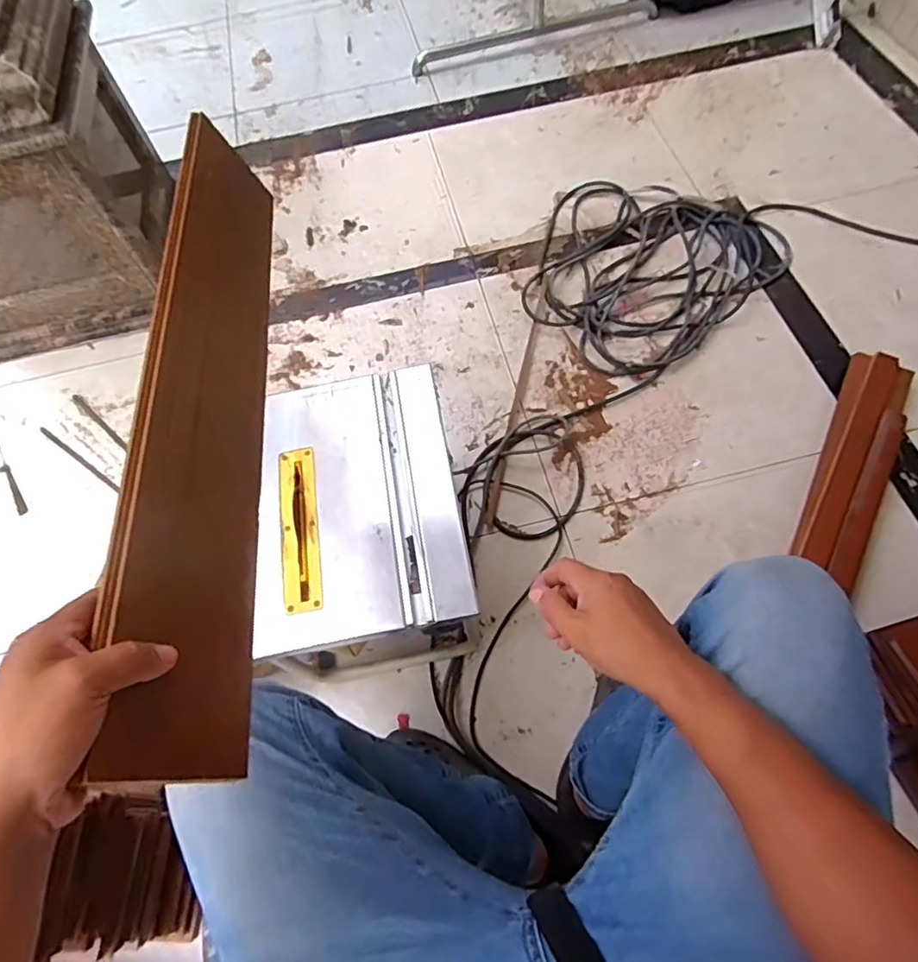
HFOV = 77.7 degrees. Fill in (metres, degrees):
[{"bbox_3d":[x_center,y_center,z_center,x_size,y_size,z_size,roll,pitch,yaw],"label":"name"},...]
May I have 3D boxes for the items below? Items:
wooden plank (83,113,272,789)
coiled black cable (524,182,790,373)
[{"bbox_3d":[-0.219,-0.094,0.520,0.014,0.126,0.652,-19,59,20],"label":"wooden plank"},{"bbox_3d":[0.408,-0.516,1.304,0.555,0.039,0.501,-39,67,-15],"label":"coiled black cable"}]

